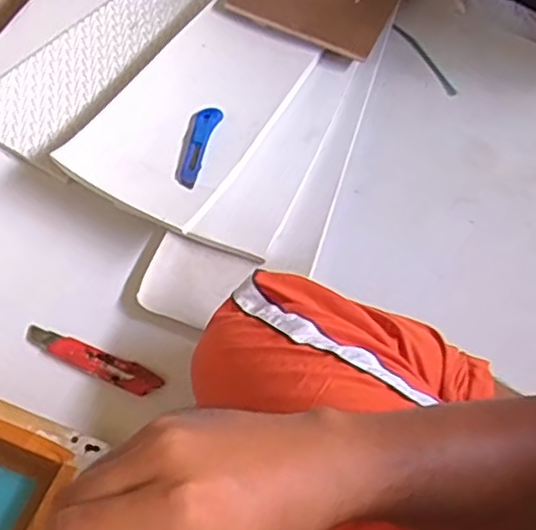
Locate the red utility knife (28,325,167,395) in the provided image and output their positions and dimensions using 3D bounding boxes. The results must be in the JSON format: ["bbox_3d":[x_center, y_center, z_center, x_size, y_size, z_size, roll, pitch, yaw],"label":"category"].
[{"bbox_3d":[-0.204,0.107,0.774,0.170,0.012,0.031,22,58,9],"label":"red utility knife"}]

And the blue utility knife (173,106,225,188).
[{"bbox_3d":[-0.098,-0.162,0.906,0.040,0.010,0.145,14,58,5],"label":"blue utility knife"}]

